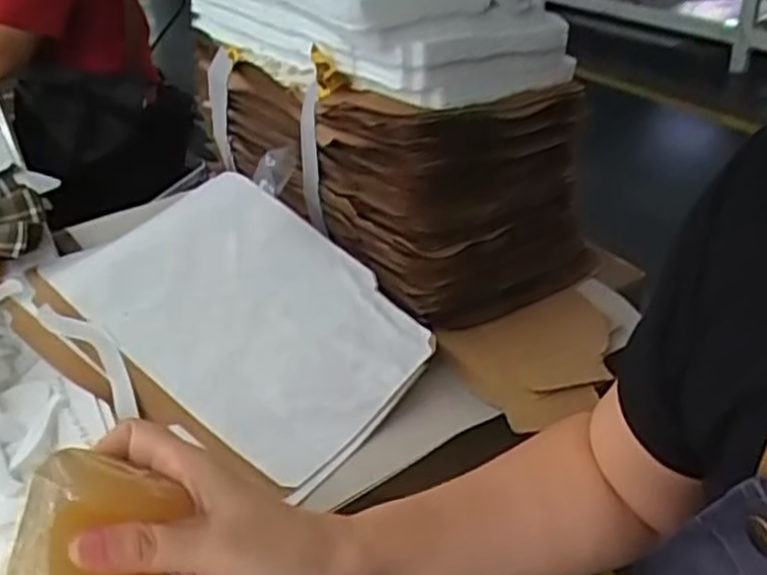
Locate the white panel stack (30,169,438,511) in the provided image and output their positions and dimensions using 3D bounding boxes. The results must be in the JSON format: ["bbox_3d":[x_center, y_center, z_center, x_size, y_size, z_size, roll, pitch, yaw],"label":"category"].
[{"bbox_3d":[-0.122,0.011,0.618,0.312,0.032,0.172,35,68,21],"label":"white panel stack"}]

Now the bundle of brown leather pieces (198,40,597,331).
[{"bbox_3d":[-0.012,-0.141,0.777,0.229,0.192,0.411,-21,37,-25],"label":"bundle of brown leather pieces"}]

